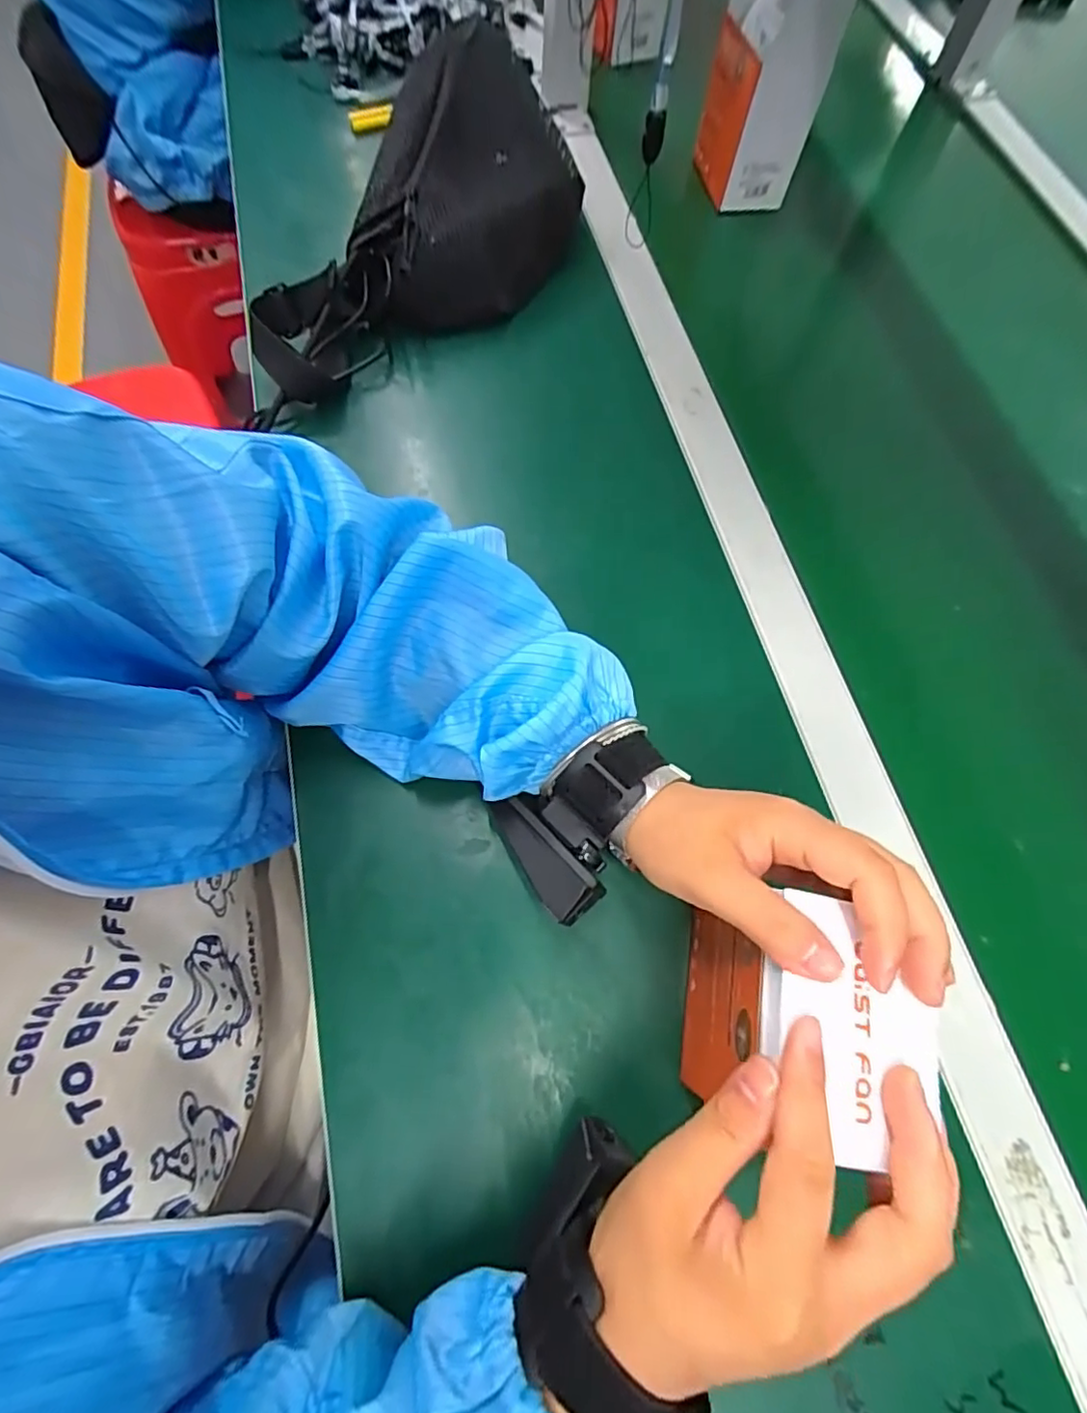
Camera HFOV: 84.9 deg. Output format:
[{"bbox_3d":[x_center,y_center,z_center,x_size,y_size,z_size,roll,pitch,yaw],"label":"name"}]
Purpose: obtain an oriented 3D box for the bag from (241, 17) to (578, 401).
[{"bbox_3d":[-0.082,-0.358,0.449,0.146,0.102,0.321,24,70,7],"label":"bag"}]

